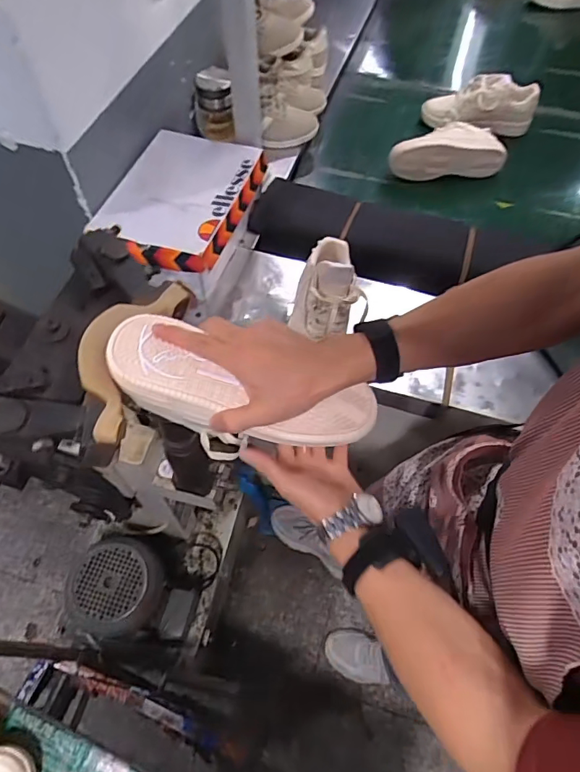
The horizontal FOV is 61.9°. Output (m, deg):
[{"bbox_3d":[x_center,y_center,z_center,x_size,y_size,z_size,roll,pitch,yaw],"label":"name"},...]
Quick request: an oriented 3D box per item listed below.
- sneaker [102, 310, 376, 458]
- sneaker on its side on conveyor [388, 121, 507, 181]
[{"bbox_3d":[-0.055,0.018,0.507,0.265,0.109,0.091,16,59,-9],"label":"sneaker"},{"bbox_3d":[0.350,-0.533,1.095,0.250,0.110,0.091,0,59,-2],"label":"sneaker on its side on conveyor"}]

